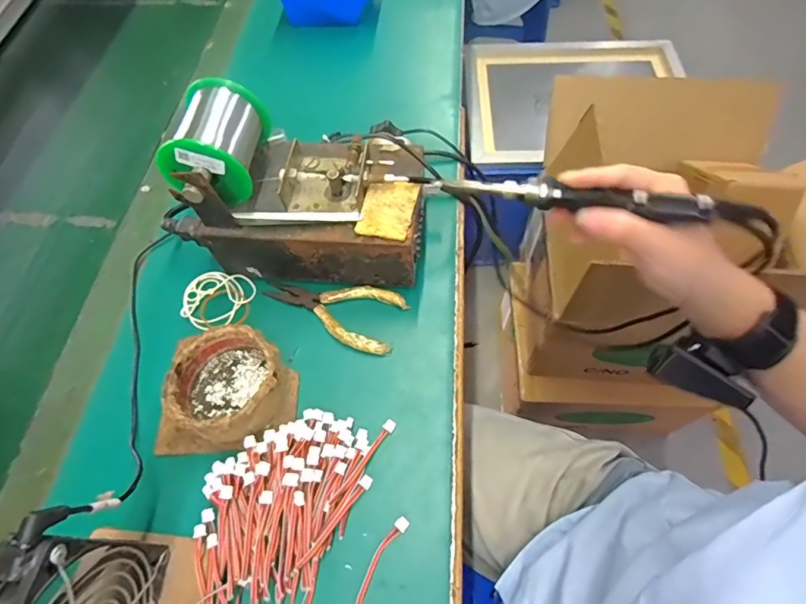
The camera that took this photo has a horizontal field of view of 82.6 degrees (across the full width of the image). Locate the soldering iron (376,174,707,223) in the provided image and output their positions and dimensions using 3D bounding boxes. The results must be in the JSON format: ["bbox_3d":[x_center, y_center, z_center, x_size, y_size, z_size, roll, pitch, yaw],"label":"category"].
[{"bbox_3d":[0.110,-0.074,0.309,0.181,0.021,0.020,7,62,4],"label":"soldering iron"}]

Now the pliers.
[{"bbox_3d":[-0.063,0.004,0.409,0.125,0.008,0.060,17,63,12],"label":"pliers"}]

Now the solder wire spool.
[{"bbox_3d":[-0.149,-0.125,0.370,0.067,0.059,0.094,3,61,4],"label":"solder wire spool"}]

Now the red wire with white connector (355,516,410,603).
[{"bbox_3d":[-0.017,0.181,0.309,0.013,0.005,0.072,23,65,15],"label":"red wire with white connector"}]

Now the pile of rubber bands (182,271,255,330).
[{"bbox_3d":[-0.172,-0.002,0.426,0.065,0.004,0.057,6,62,6],"label":"pile of rubber bands"}]

